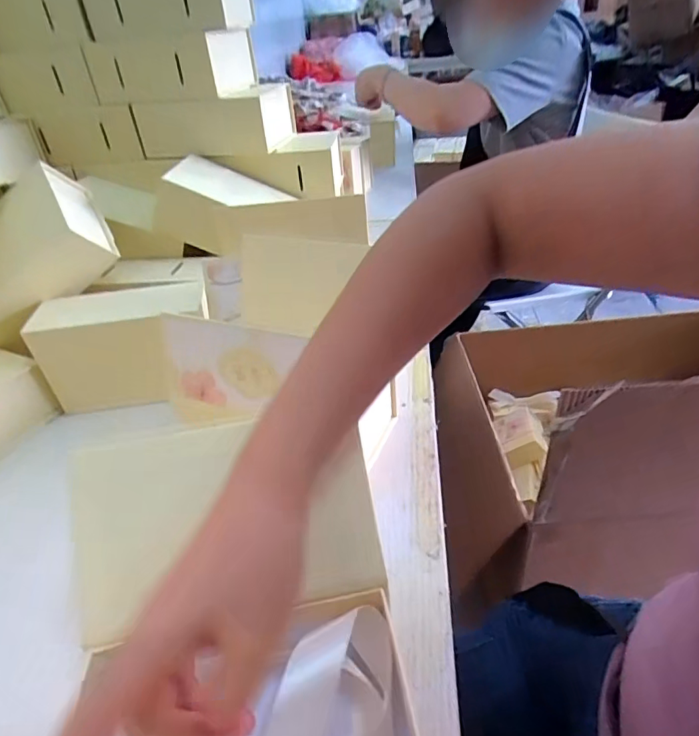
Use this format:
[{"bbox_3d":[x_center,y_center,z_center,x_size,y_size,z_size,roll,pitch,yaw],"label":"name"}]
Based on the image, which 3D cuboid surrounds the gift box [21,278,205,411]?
[{"bbox_3d":[-0.215,-0.020,0.493,0.160,0.102,0.064,-9,35,-3],"label":"gift box"}]

